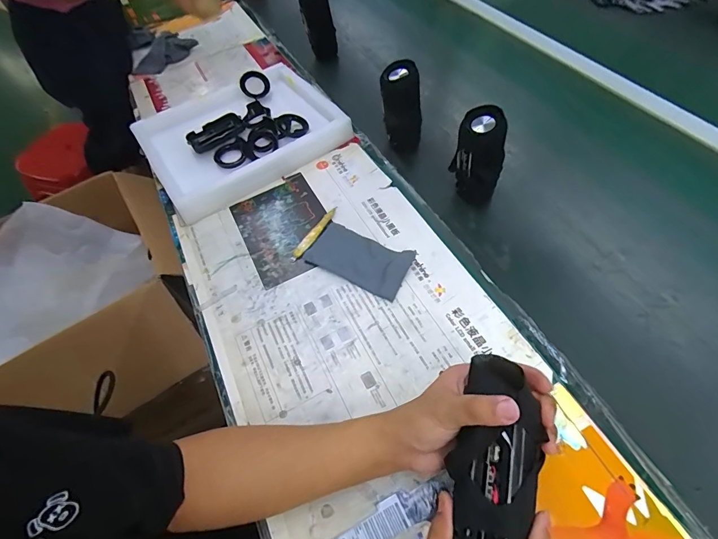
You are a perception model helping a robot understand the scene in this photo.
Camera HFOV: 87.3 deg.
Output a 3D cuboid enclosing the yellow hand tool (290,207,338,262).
[{"bbox_3d":[-0.071,-0.059,0.614,0.017,0.007,0.119,27,62,22],"label":"yellow hand tool"}]

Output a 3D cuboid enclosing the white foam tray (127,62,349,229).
[{"bbox_3d":[-0.230,-0.281,0.743,0.364,0.049,0.292,-32,58,-16],"label":"white foam tray"}]

